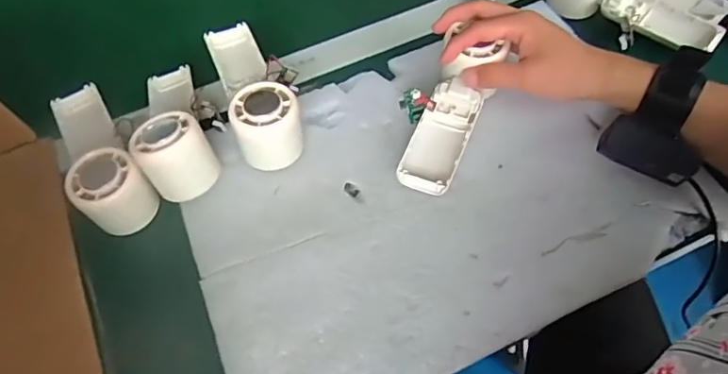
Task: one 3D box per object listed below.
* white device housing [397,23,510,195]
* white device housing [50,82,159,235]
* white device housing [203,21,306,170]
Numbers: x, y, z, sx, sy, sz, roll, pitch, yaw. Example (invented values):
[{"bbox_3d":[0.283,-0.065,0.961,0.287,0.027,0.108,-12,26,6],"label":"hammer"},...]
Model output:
[{"bbox_3d":[0.069,-0.055,0.455,0.046,0.038,0.135,20,72,15],"label":"white device housing"},{"bbox_3d":[-0.236,-0.034,0.469,0.058,0.043,0.167,-32,62,-15],"label":"white device housing"},{"bbox_3d":[-0.096,-0.092,0.489,0.064,0.056,0.170,-20,59,-8],"label":"white device housing"}]

